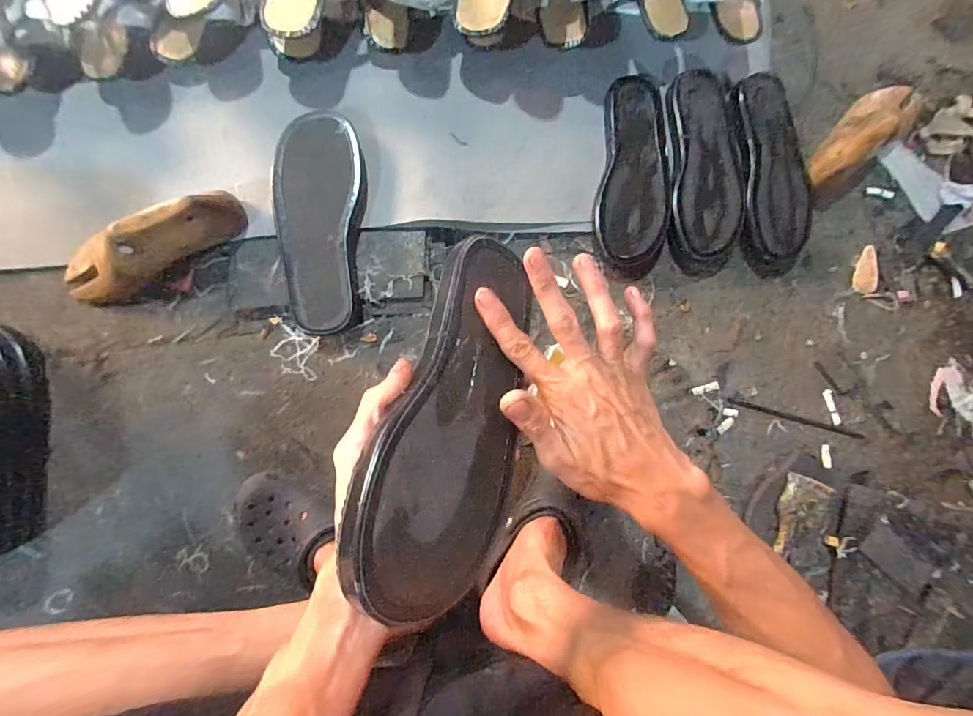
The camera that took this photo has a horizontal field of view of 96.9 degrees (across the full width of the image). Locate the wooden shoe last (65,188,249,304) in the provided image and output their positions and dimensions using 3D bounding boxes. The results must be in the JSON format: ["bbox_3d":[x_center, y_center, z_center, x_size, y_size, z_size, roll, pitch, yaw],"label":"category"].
[{"bbox_3d":[-0.394,-0.123,0.492,0.231,0.094,0.064,-24,90,11],"label":"wooden shoe last"}]

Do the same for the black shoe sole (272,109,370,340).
[{"bbox_3d":[-0.195,-0.158,0.514,0.099,0.030,0.250,-4,88,-7],"label":"black shoe sole"}]

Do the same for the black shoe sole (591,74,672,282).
[{"bbox_3d":[0.199,-0.242,0.588,0.100,0.029,0.268,4,87,-6],"label":"black shoe sole"}]

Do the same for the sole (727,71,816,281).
[{"bbox_3d":[0.397,-0.255,0.608,0.097,0.036,0.267,-7,88,-7],"label":"sole"}]

